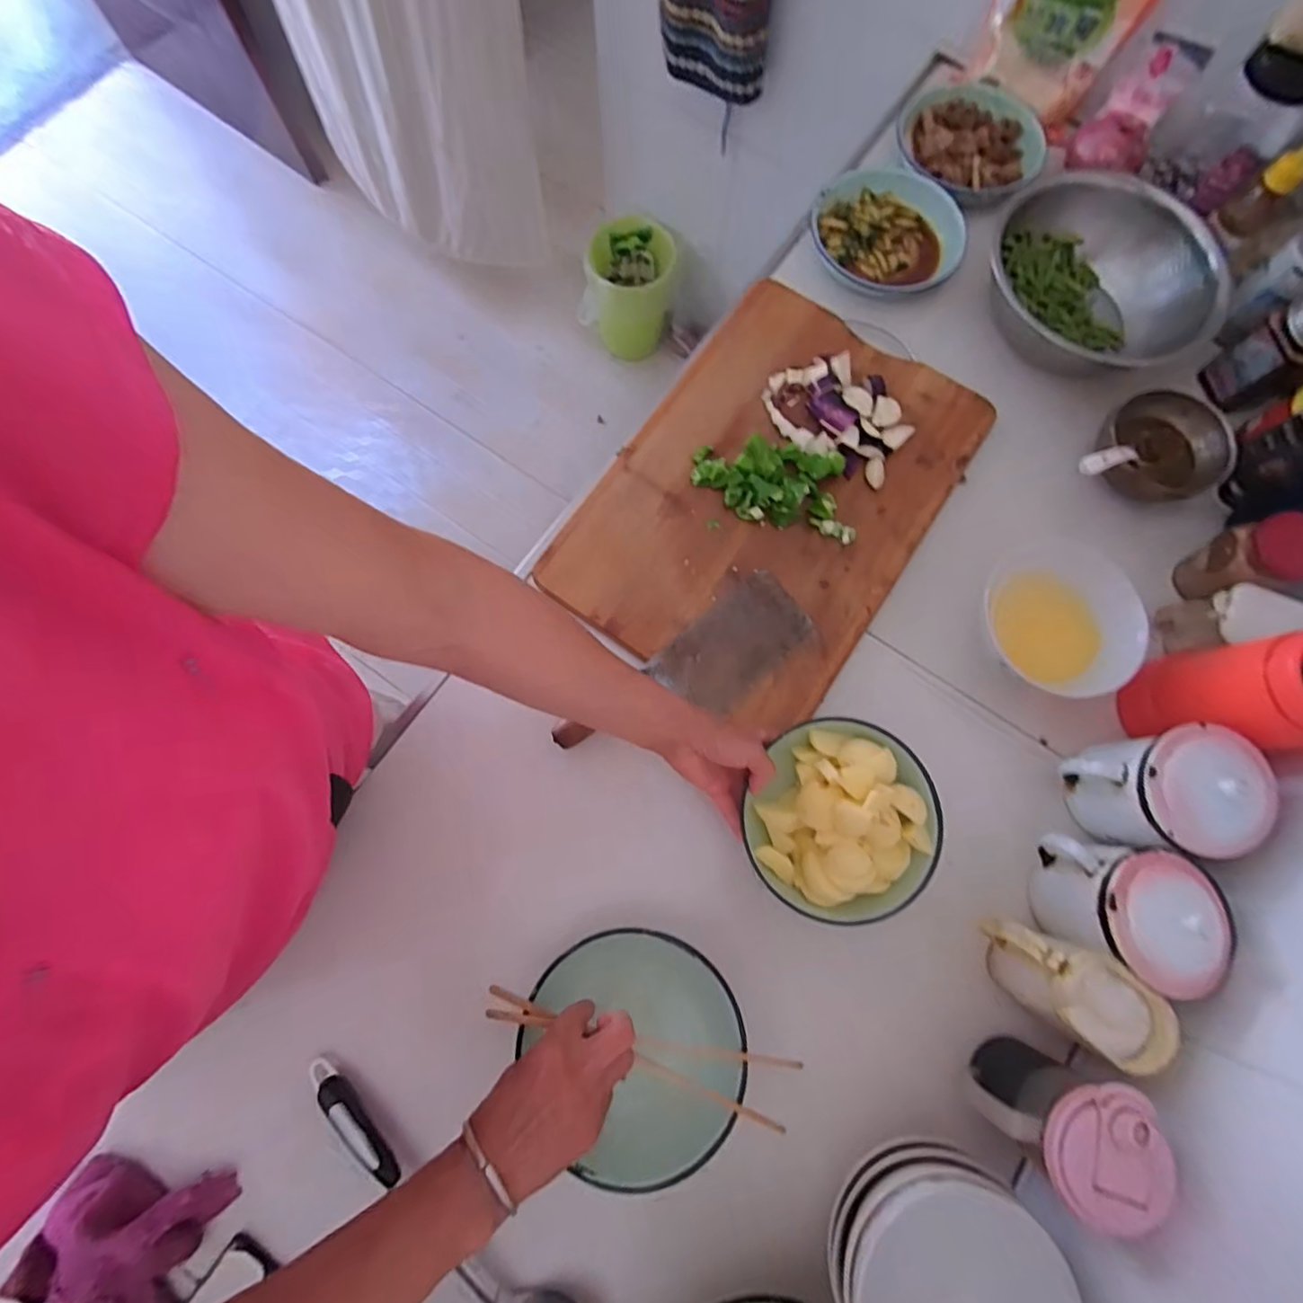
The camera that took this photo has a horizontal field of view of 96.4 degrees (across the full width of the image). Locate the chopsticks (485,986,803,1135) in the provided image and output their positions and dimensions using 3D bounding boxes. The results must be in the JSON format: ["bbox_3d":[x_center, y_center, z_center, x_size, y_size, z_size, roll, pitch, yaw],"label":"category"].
[{"bbox_3d":[-0.009,0.313,0.455,0.247,0.016,0.050,17,76,0],"label":"chopsticks"}]

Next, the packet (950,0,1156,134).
[{"bbox_3d":[0.499,-0.782,0.711,0.176,0.184,0.044,37,54,6],"label":"packet"}]

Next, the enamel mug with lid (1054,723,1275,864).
[{"bbox_3d":[0.445,0.125,0.514,0.104,0.108,0.101,0,76,-1],"label":"enamel mug with lid"}]

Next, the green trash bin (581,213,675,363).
[{"bbox_3d":[-0.053,-0.871,1.411,0.205,0.227,0.176,13,76,2],"label":"green trash bin"}]

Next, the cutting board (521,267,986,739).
[{"bbox_3d":[0.133,-0.173,0.624,0.319,0.031,0.454,34,78,7],"label":"cutting board"}]

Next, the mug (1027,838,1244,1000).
[{"bbox_3d":[0.407,0.220,0.491,0.107,0.103,0.107,9,76,1],"label":"mug"}]

